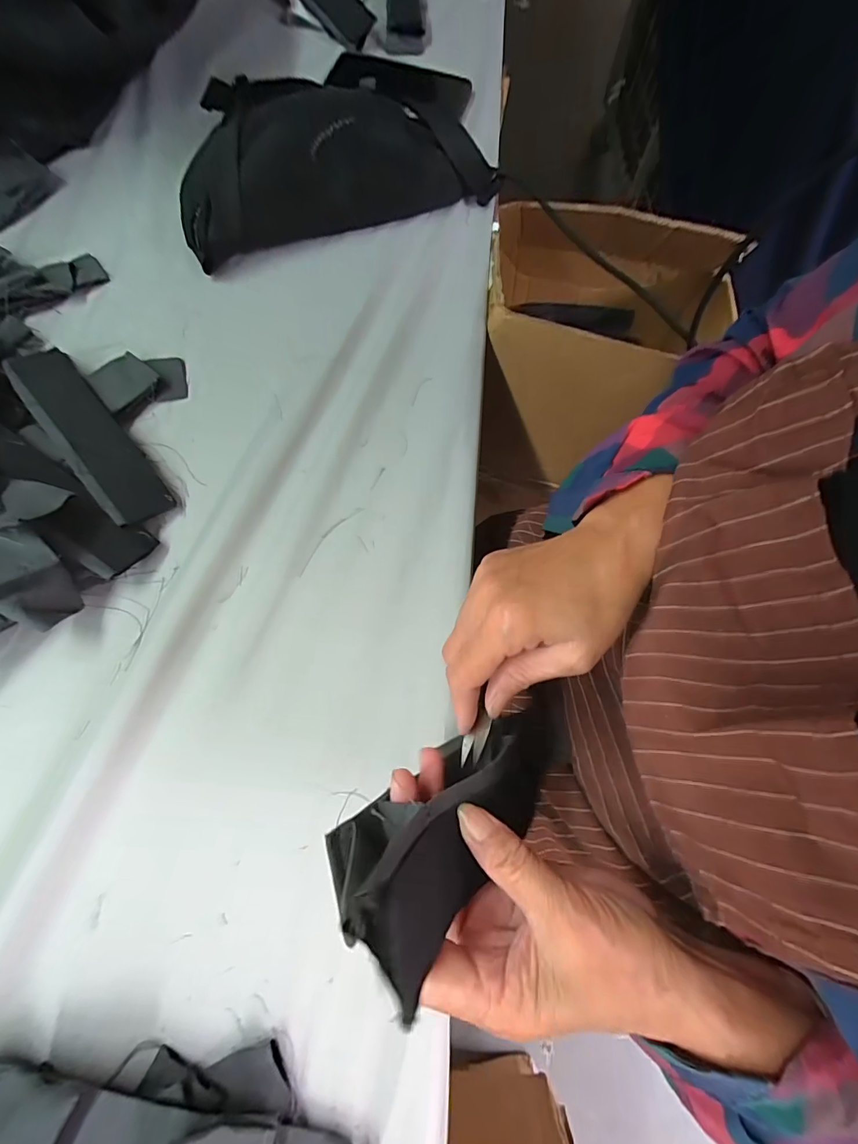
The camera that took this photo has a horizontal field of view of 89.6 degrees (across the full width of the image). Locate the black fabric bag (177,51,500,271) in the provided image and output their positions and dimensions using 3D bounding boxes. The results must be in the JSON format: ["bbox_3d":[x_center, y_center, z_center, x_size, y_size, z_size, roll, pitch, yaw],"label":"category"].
[{"bbox_3d":[-0.091,-0.393,0.408,0.301,0.079,0.112,-17,74,-7],"label":"black fabric bag"}]

